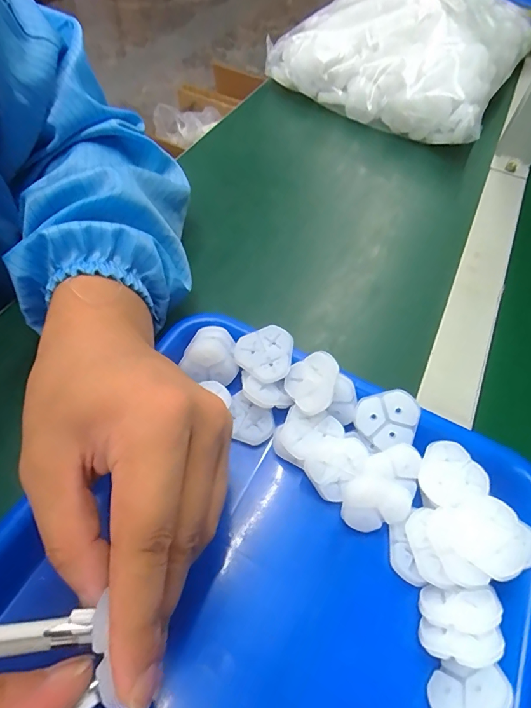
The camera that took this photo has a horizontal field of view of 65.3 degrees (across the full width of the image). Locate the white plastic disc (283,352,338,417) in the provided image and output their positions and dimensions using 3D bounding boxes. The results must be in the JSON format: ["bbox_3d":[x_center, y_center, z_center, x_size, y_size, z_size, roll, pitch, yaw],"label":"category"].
[{"bbox_3d":[0.029,0.017,0.252,0.035,0.006,0.035,-45,54,16],"label":"white plastic disc"}]

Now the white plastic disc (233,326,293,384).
[{"bbox_3d":[0.000,0.001,0.264,0.037,0.004,0.034,-2,73,5],"label":"white plastic disc"}]

